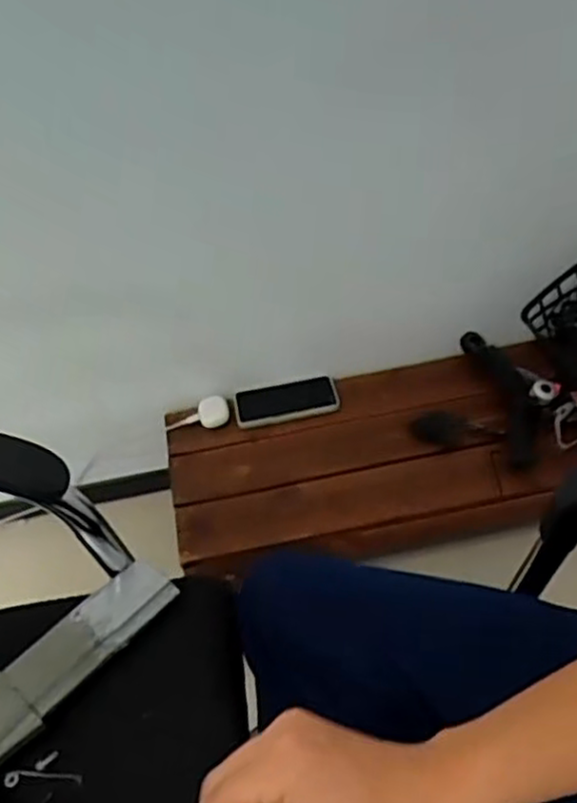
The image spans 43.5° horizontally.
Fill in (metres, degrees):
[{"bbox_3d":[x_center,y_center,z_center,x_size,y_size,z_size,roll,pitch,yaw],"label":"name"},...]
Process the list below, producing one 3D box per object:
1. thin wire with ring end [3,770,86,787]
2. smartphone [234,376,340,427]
[{"bbox_3d":[-0.182,0.279,0.536,0.058,0.004,0.010,-3,45,3],"label":"thin wire with ring end"},{"bbox_3d":[-0.003,0.000,1.171,0.165,0.013,0.074,-12,56,-1],"label":"smartphone"}]

